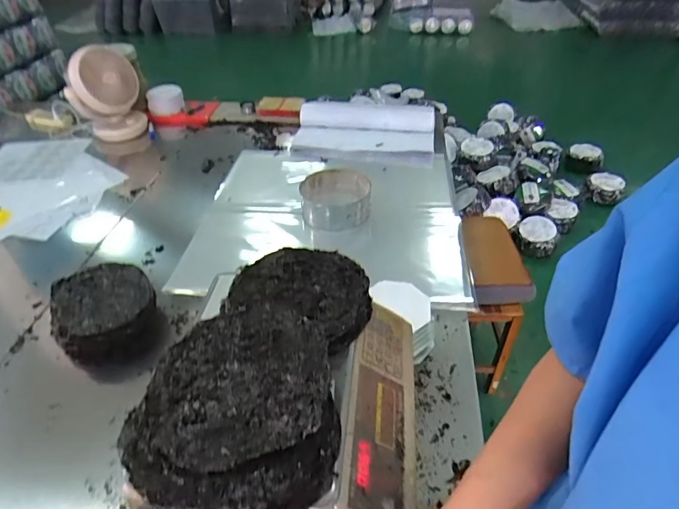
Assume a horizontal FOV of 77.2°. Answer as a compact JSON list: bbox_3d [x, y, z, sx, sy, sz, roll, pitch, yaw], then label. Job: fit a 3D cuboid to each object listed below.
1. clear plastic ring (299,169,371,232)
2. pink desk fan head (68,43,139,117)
[{"bbox_3d":[-0.015,-0.170,1.244,0.209,0.084,0.234,0,42,4],"label":"clear plastic ring"},{"bbox_3d":[-0.874,-0.651,1.592,0.221,0.228,0.184,-22,48,-19],"label":"pink desk fan head"}]

